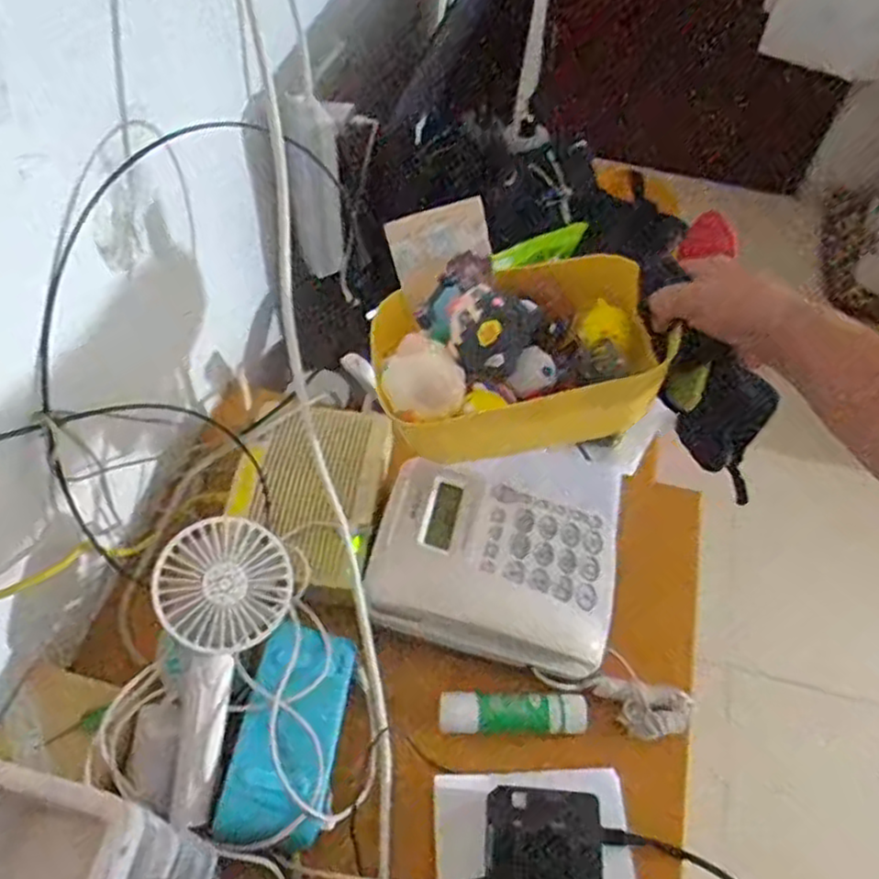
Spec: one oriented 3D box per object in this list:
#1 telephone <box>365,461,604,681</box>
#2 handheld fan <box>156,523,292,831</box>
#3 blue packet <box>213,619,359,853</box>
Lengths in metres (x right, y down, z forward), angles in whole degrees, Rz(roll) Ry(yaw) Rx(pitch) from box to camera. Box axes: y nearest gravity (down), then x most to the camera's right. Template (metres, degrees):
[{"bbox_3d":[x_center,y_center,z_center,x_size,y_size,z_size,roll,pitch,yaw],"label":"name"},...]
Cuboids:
[{"bbox_3d":[0.048,0.102,0.620,0.203,0.038,0.155,13,55,6],"label":"telephone"},{"bbox_3d":[-0.156,0.153,0.503,0.085,0.032,0.193,5,78,0],"label":"handheld fan"},{"bbox_3d":[-0.105,0.205,0.511,0.071,0.031,0.152,6,54,1],"label":"blue packet"}]

